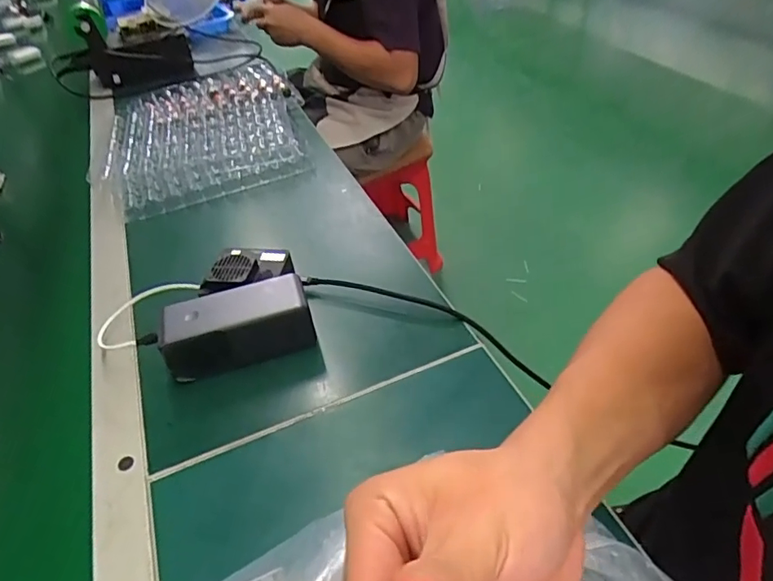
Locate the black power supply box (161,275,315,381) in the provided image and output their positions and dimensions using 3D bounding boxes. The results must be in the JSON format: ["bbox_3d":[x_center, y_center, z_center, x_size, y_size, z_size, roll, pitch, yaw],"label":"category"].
[{"bbox_3d":[-0.134,0.033,0.473,0.128,0.057,0.052,-16,44,-10],"label":"black power supply box"}]

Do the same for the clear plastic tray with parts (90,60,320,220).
[{"bbox_3d":[-0.279,-0.265,0.814,0.299,0.044,0.399,-17,44,-11],"label":"clear plastic tray with parts"}]

